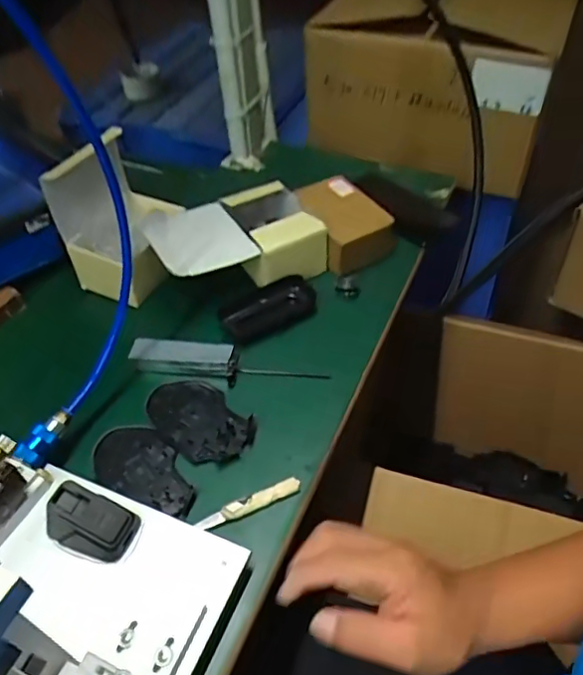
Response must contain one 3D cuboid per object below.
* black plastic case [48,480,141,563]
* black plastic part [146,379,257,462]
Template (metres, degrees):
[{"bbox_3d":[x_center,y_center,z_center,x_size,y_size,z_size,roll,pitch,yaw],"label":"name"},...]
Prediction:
[{"bbox_3d":[-0.158,0.142,0.443,0.063,0.035,0.044,16,50,18],"label":"black plastic case"},{"bbox_3d":[-0.091,0.078,0.553,0.110,0.008,0.071,32,56,29],"label":"black plastic part"}]

